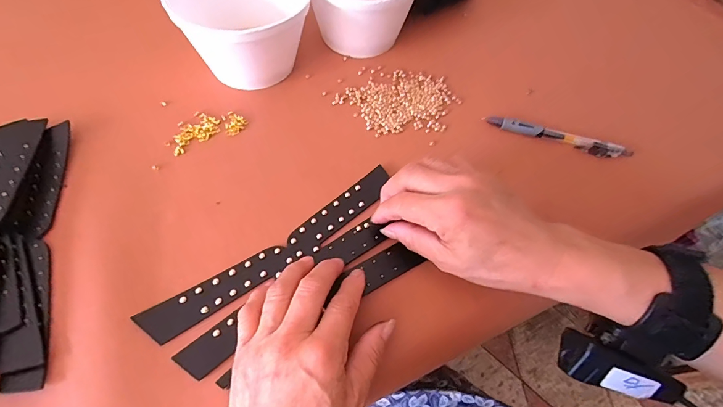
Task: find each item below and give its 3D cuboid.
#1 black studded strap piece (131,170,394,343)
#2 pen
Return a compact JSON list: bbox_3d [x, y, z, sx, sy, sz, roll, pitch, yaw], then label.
[{"bbox_3d":[-0.060,0.033,0.290,0.217,0.005,0.031,-34,68,-21],"label":"black studded strap piece"},{"bbox_3d":[0.194,-0.066,0.365,0.141,0.016,0.011,17,60,6],"label":"pen"}]

